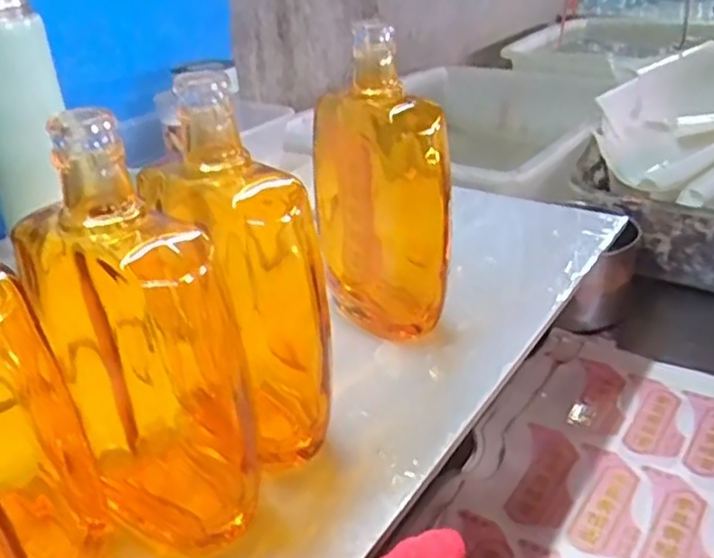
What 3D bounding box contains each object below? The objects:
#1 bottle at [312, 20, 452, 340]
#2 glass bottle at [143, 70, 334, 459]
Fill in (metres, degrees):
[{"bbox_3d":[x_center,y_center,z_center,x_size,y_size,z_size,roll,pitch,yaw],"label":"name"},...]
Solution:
[{"bbox_3d":[0.019,-0.048,0.446,0.079,0.189,0.076,-7,30,-12],"label":"bottle"},{"bbox_3d":[-0.047,0.007,0.345,0.073,0.200,0.052,21,35,32],"label":"glass bottle"}]

